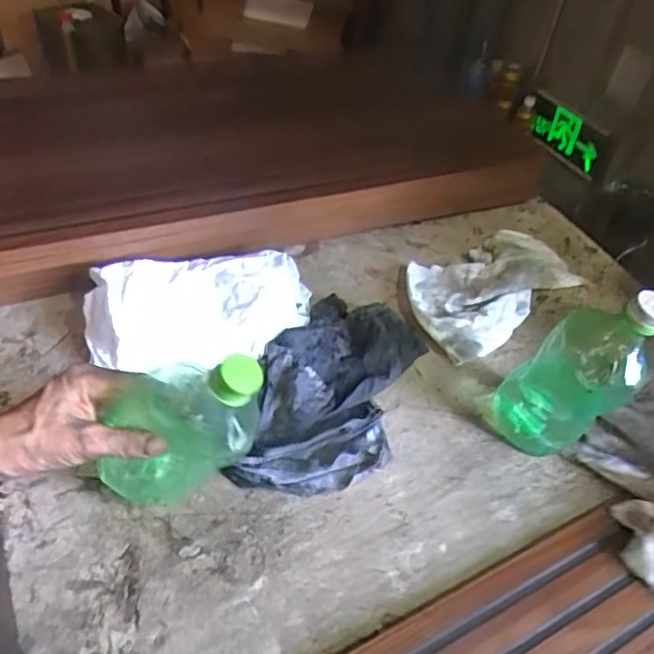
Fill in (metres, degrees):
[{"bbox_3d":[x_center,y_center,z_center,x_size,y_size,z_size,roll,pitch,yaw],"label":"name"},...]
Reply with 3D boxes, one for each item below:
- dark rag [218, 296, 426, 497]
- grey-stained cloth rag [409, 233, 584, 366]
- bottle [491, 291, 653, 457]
[{"bbox_3d":[0.005,0.060,0.612,0.144,0.027,0.252,18,48,11],"label":"dark rag"},{"bbox_3d":[0.203,-0.053,0.743,0.230,0.025,0.149,-21,52,-22],"label":"grey-stained cloth rag"},{"bbox_3d":[0.220,0.040,0.544,0.079,0.193,0.084,-1,47,-6],"label":"bottle"}]

